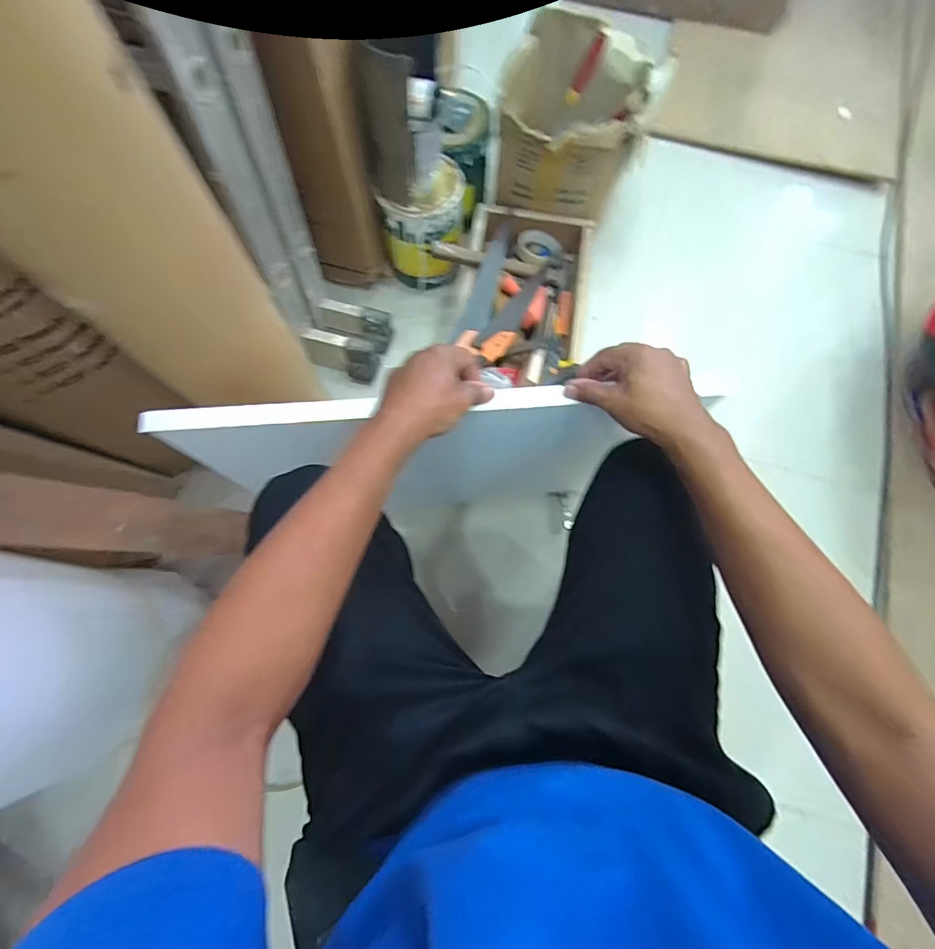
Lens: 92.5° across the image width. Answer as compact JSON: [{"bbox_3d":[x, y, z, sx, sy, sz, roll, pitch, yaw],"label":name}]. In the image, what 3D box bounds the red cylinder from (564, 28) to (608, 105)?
[{"bbox_3d":[0.241,-0.827,0.915,0.030,0.120,0.028,-15,74,-26],"label":"red cylinder"}]

